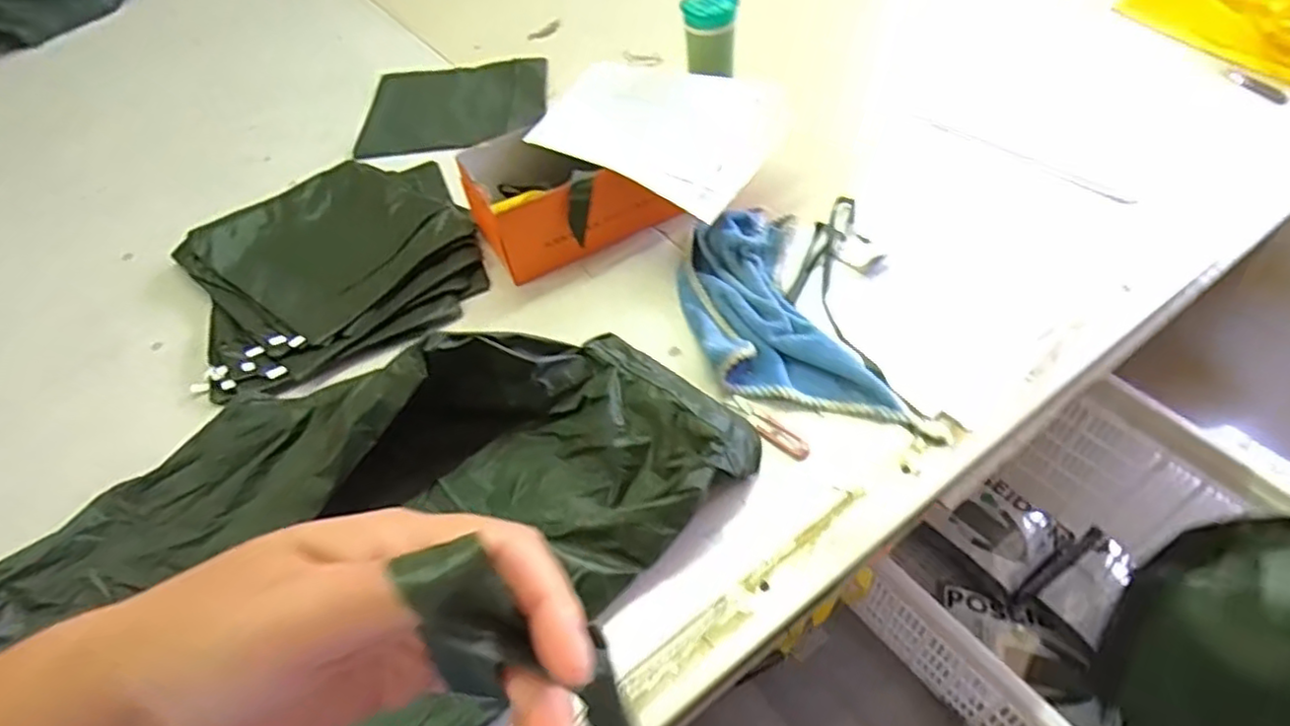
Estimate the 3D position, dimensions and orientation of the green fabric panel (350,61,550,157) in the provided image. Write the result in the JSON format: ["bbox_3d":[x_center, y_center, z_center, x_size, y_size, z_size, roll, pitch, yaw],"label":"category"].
[{"bbox_3d":[-0.336,-0.465,1.179,0.322,0.028,0.297,-9,49,-6],"label":"green fabric panel"}]

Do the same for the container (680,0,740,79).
[{"bbox_3d":[0.095,-0.482,0.974,0.081,0.095,0.072,-5,52,-1],"label":"container"}]

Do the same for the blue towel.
[{"bbox_3d":[0.140,-0.063,0.751,0.173,0.050,0.355,-14,53,-7],"label":"blue towel"}]

